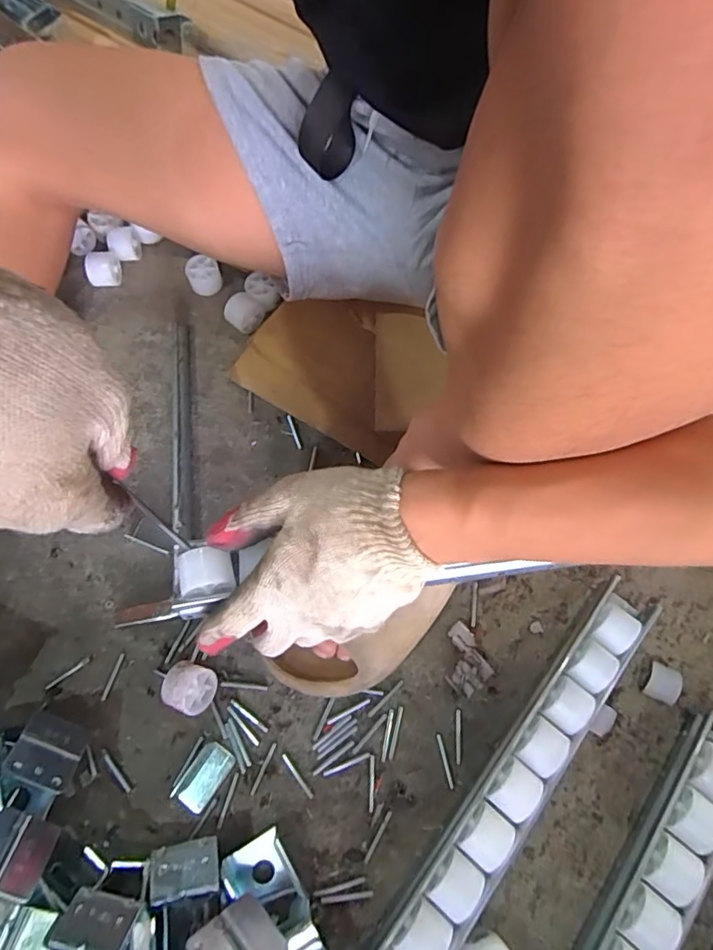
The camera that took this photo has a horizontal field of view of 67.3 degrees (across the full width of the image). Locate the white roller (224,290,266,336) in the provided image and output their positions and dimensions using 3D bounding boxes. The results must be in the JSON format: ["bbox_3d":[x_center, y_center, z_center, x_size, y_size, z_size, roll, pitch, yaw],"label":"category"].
[{"bbox_3d":[-0.116,-0.164,0.555,0.033,0.030,0.037,22,68,9],"label":"white roller"}]

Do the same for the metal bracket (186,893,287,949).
[{"bbox_3d":[-0.074,0.292,0.331,0.043,0.007,0.048,33,25,33],"label":"metal bracket"}]

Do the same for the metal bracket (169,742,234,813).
[{"bbox_3d":[-0.116,0.228,0.406,0.026,0.007,0.045,31,70,12],"label":"metal bracket"}]

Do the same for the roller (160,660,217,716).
[{"bbox_3d":[-0.130,0.166,0.419,0.035,0.037,0.034,16,68,6],"label":"roller"}]

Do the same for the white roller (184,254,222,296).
[{"bbox_3d":[-0.164,-0.214,0.577,0.035,0.030,0.030,-19,68,-8],"label":"white roller"}]

